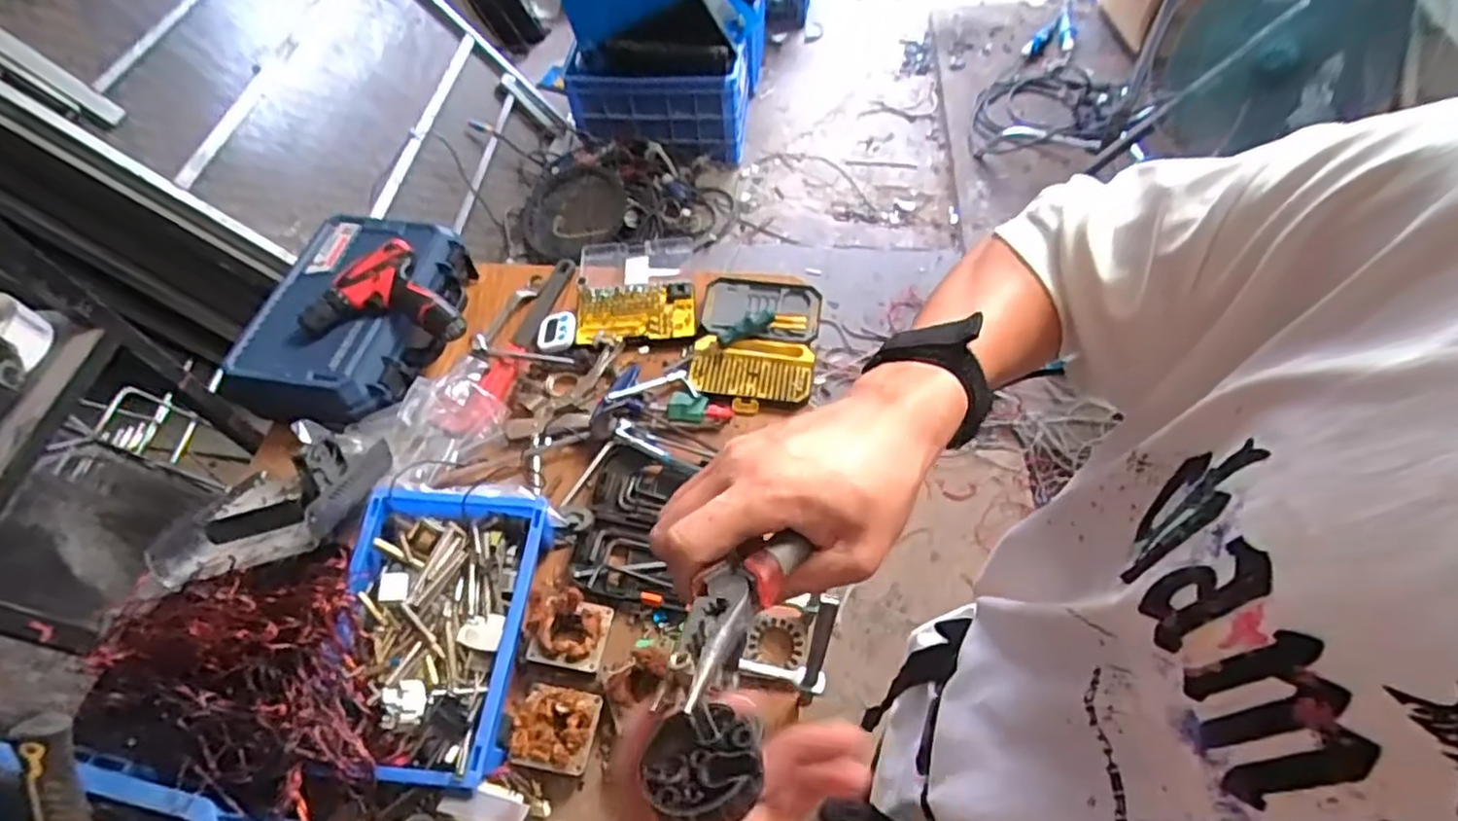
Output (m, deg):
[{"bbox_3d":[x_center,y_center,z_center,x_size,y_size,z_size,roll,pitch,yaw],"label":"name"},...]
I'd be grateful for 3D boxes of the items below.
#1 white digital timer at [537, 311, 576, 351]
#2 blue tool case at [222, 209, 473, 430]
[{"bbox_3d":[-0.275,-0.123,1.077,0.062,0.022,0.066,-9,64,14],"label":"white digital timer"},{"bbox_3d":[-0.570,-0.146,1.041,0.285,0.094,0.365,2,57,6],"label":"blue tool case"}]

